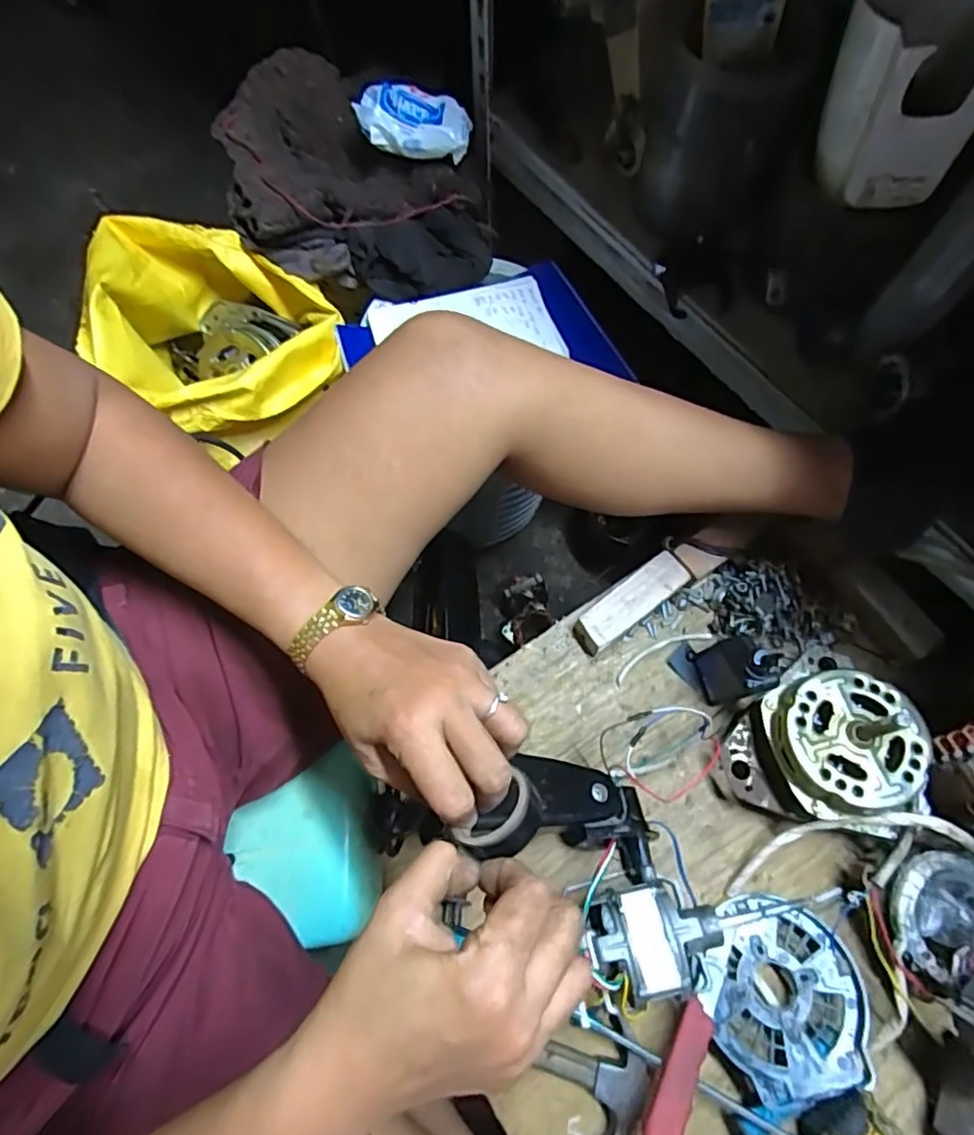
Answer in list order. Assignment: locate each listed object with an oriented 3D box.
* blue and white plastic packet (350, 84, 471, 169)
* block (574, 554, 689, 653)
[{"bbox_3d":[-0.082,-0.499,0.668,0.124,0.057,0.049,-1,70,0],"label":"blue and white plastic packet"},{"bbox_3d":[0.147,0.035,0.620,0.127,0.033,0.044,-36,74,-12],"label":"block"}]

